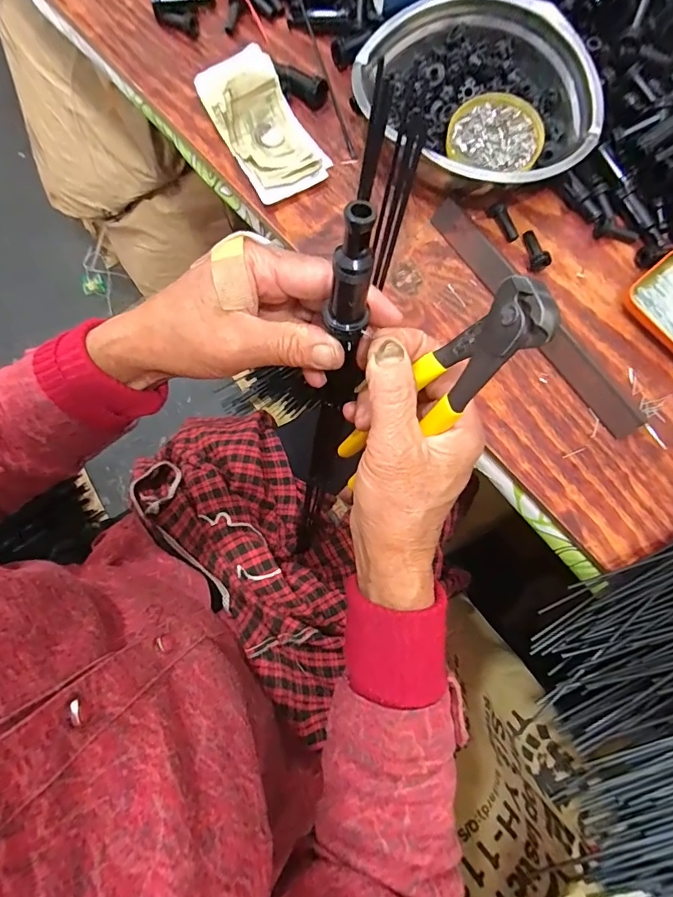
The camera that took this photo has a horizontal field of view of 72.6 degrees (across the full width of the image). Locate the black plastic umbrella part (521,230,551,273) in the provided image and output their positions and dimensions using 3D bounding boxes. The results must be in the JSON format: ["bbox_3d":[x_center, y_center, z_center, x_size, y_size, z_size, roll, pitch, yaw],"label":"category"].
[{"bbox_3d":[0.189,-0.187,0.428,0.019,0.017,0.039,-5,79,-1],"label":"black plastic umbrella part"}]

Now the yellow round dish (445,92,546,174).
[{"bbox_3d":[0.148,-0.290,0.423,0.083,0.012,0.073,21,80,4],"label":"yellow round dish"}]

